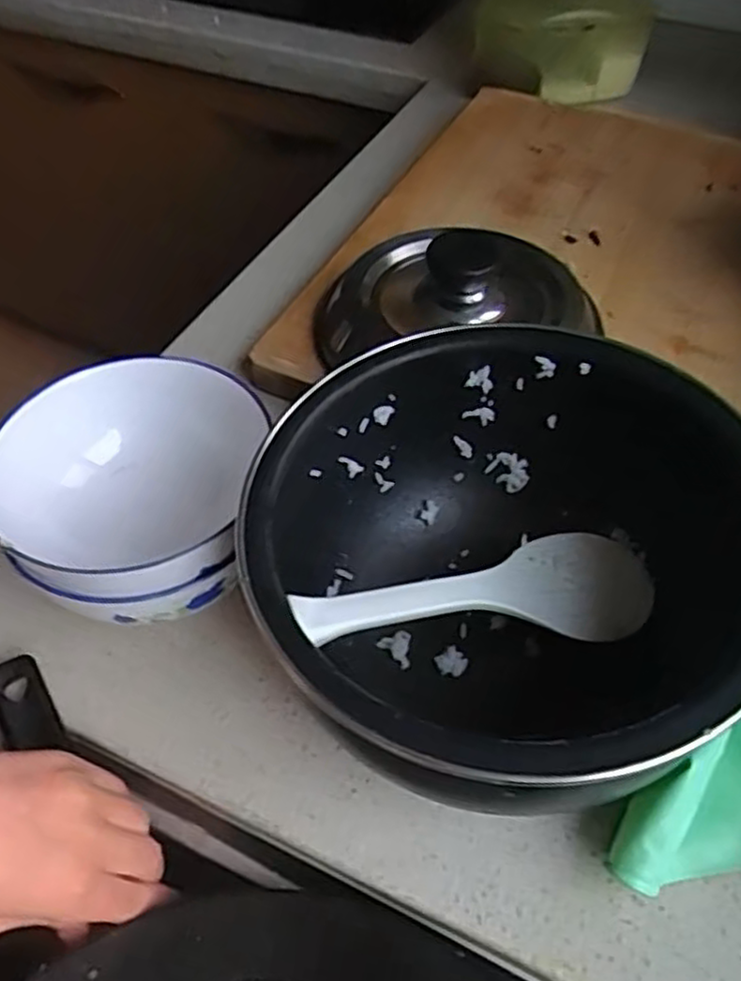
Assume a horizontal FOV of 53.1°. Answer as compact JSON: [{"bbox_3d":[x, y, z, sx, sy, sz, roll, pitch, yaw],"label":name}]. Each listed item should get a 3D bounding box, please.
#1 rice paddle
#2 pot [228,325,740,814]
[{"bbox_3d":[0.057,0.049,0.370,0.193,0.018,0.066,0,49,-25],"label":"rice paddle"},{"bbox_3d":[0.061,0.043,0.363,0.217,0.133,0.221,0,51,0],"label":"pot"}]

